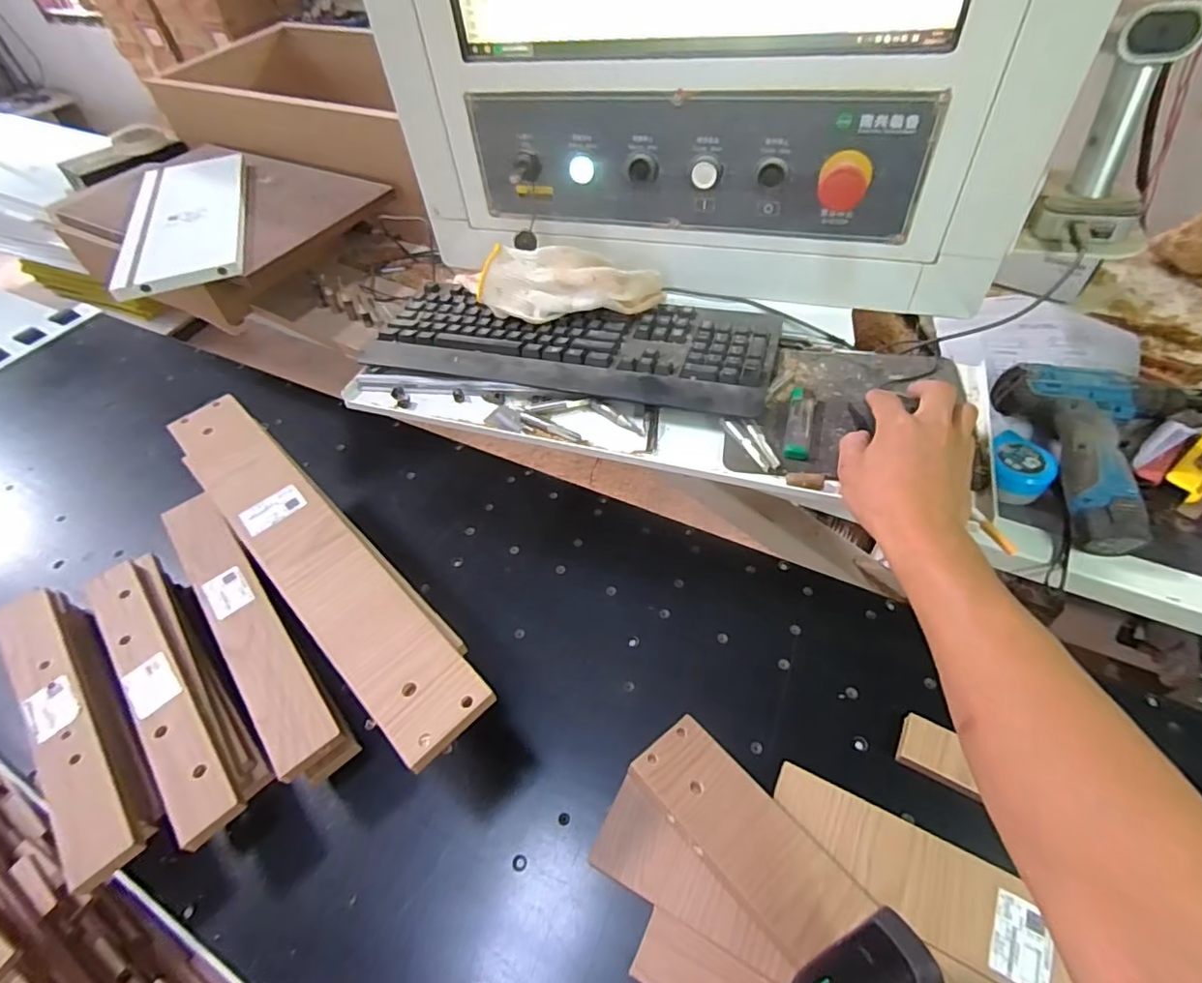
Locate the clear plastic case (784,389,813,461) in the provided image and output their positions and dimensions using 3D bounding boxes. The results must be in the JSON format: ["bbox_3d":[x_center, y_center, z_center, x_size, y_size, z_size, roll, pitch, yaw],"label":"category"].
[{"bbox_3d":[0.187,-0.067,0.534,0.022,0.013,0.088,10,52,13],"label":"clear plastic case"}]

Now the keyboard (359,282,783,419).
[{"bbox_3d":[-0.034,-0.165,0.624,0.436,0.023,0.154,10,52,13],"label":"keyboard"}]

